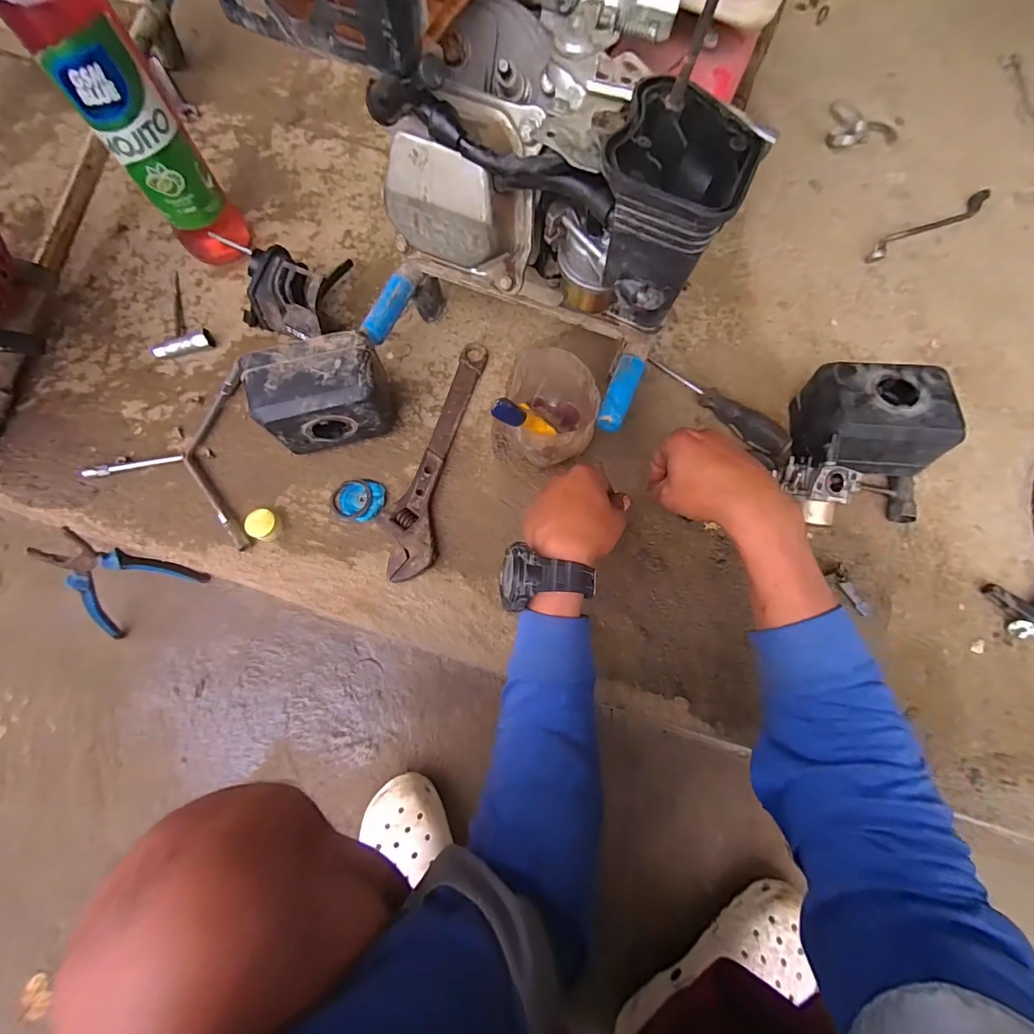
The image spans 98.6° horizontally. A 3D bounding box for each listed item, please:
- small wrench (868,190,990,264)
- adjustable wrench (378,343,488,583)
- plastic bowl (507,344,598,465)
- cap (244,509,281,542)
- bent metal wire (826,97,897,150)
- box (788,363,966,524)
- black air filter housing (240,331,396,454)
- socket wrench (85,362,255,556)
[{"bbox_3d":[0.555,-0.393,0.600,0.210,0.016,0.027,-27,76,-9],"label":"small wrench"},{"bbox_3d":[-0.091,-0.074,0.499,0.058,0.020,0.294,13,74,2],"label":"adjustable wrench"},{"bbox_3d":[0.036,-0.105,0.473,0.087,0.092,0.093,0,74,-2],"label":"plastic bowl"},{"bbox_3d":[-0.265,0.008,0.466,0.031,0.018,0.030,0,74,-2],"label":"cap"},{"bbox_3d":[0.512,-0.570,0.653,0.099,0.019,0.082,14,74,2],"label":"bent metal wire"},{"bbox_3d":[0.358,-0.073,0.465,0.143,0.088,0.164,3,74,-1],"label":"box"},{"bbox_3d":[-0.195,-0.124,0.473,0.136,0.107,0.075,-14,75,-6],"label":"black air filter housing"},{"bbox_3d":[-0.381,-0.056,0.485,0.159,0.016,0.219,-11,74,-5],"label":"socket wrench"}]

